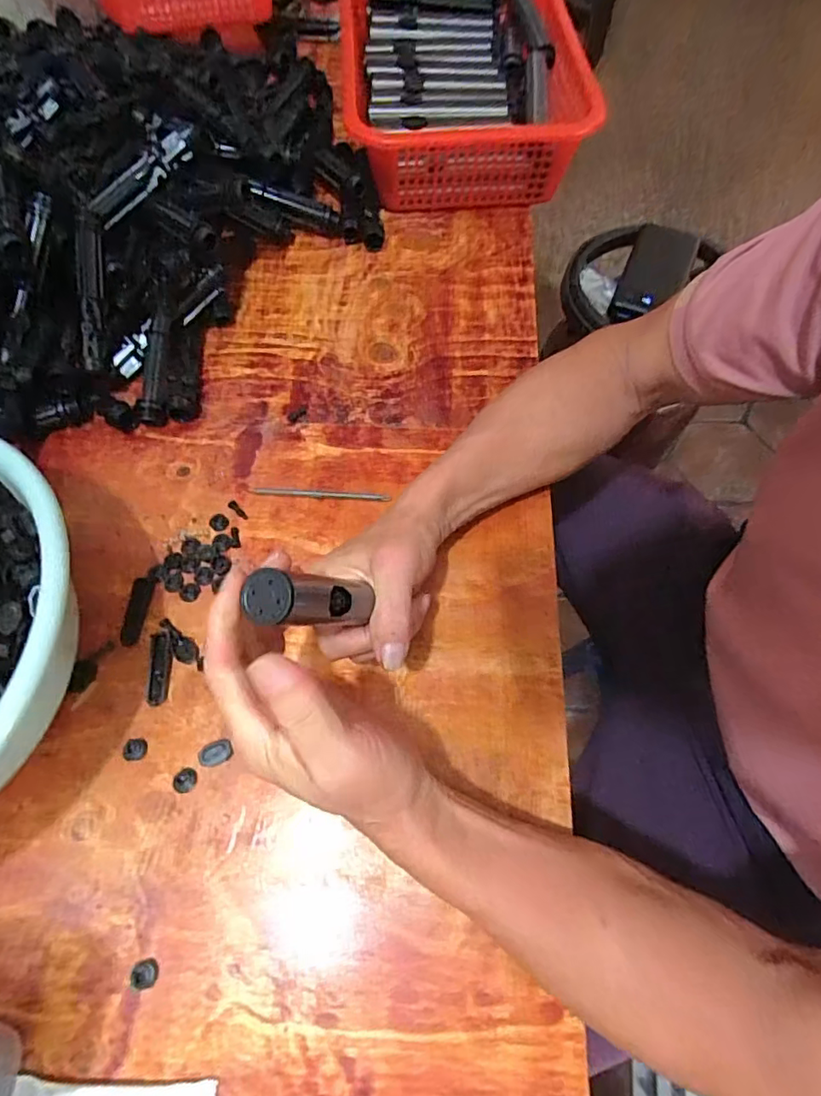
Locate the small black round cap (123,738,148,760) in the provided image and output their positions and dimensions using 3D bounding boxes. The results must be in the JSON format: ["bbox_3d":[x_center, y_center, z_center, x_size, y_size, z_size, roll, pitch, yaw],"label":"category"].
[{"bbox_3d":[-0.186,0.135,0.357,0.016,0.006,0.014,-5,65,-2],"label":"small black round cap"}]

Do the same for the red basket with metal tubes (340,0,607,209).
[{"bbox_3d":[0.056,-0.520,0.611,0.240,0.100,0.339,-4,65,-1],"label":"red basket with metal tubes"}]

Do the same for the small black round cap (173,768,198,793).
[{"bbox_3d":[-0.148,0.152,0.349,0.014,0.004,0.015,0,65,0],"label":"small black round cap"}]

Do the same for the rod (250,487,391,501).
[{"bbox_3d":[-0.074,-0.045,0.438,0.114,0.004,0.007,3,65,2],"label":"rod"}]

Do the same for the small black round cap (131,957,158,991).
[{"bbox_3d":[-0.154,0.245,0.308,0.014,0.004,0.014,0,65,0],"label":"small black round cap"}]

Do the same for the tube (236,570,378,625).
[{"bbox_3d":[-0.045,0.027,0.270,0.025,0.087,0.026,-4,79,23],"label":"tube"}]

